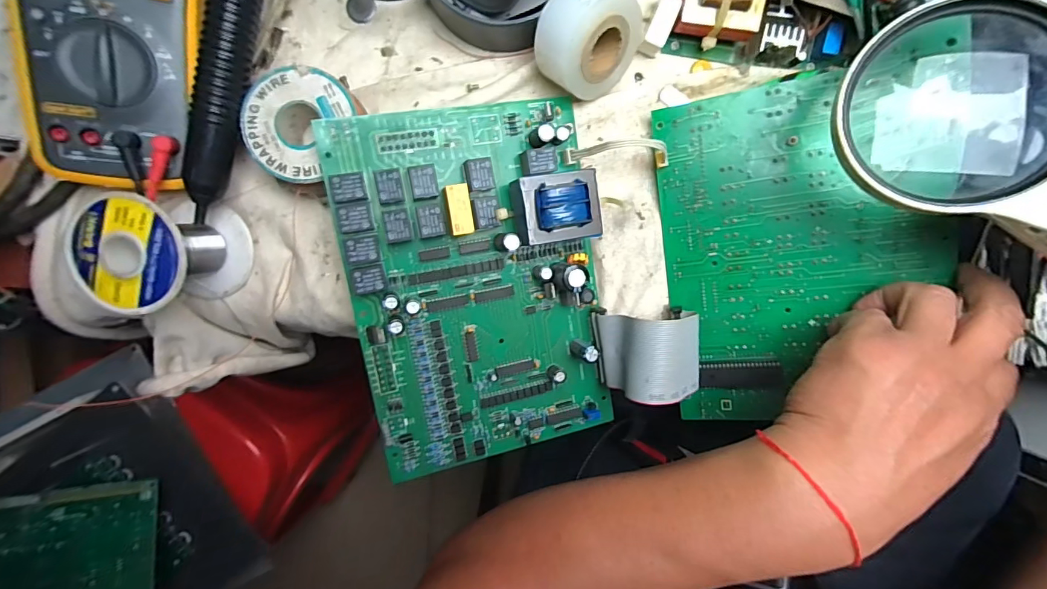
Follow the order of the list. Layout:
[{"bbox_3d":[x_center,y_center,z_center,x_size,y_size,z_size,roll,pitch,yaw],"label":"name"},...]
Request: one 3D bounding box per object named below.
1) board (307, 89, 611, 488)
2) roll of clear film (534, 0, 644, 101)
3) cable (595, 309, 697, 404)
[{"bbox_3d":[-0.022,0.000,0.280,0.158,0.039,0.229,-11,100,-14],"label":"board"},{"bbox_3d":[0.039,-0.153,0.272,0.057,0.062,0.029,-53,56,14],"label":"roll of clear film"},{"bbox_3d":[0.083,0.038,0.292,0.066,0.047,0.057,-6,95,-1],"label":"cable"}]

